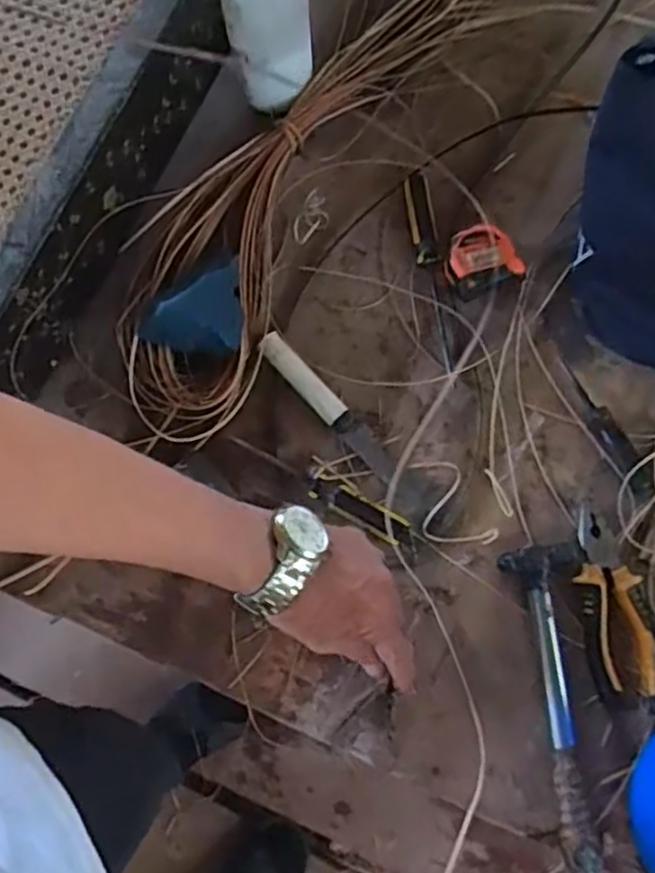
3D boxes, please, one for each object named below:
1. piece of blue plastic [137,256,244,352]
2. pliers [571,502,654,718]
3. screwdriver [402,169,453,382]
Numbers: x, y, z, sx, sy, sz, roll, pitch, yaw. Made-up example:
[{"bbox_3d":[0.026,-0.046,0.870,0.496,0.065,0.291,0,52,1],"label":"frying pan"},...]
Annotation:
[{"bbox_3d":[-0.113,-0.109,0.580,0.083,0.046,0.072,-1,73,0],"label":"piece of blue plastic"},{"bbox_3d":[0.225,0.135,0.550,0.051,0.025,0.154,-10,73,-2],"label":"pliers"},{"bbox_3d":[0.093,-0.143,0.629,0.025,0.027,0.207,-5,73,-1],"label":"screwdriver"}]

